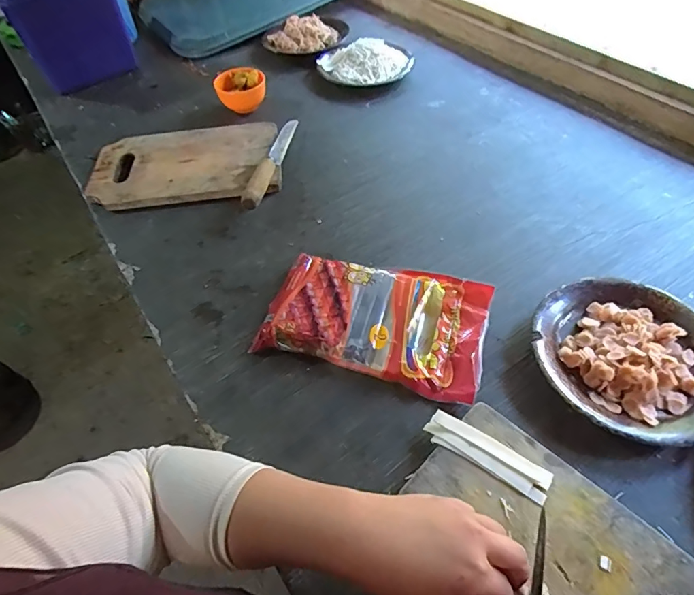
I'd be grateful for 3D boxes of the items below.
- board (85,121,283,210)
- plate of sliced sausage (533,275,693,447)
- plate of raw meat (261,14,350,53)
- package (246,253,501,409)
[{"bbox_3d":[-0.253,-0.211,0.688,0.285,0.022,0.180,-8,52,-3],"label":"board"},{"bbox_3d":[0.286,0.058,0.445,0.178,0.033,0.180,-2,52,2],"label":"plate of sliced sausage"},{"bbox_3d":[-0.091,-0.561,0.938,0.175,0.041,0.150,-12,52,-6],"label":"plate of raw meat"},{"bbox_3d":[0.033,0.021,0.486,0.235,0.034,0.140,11,54,12],"label":"package"}]

